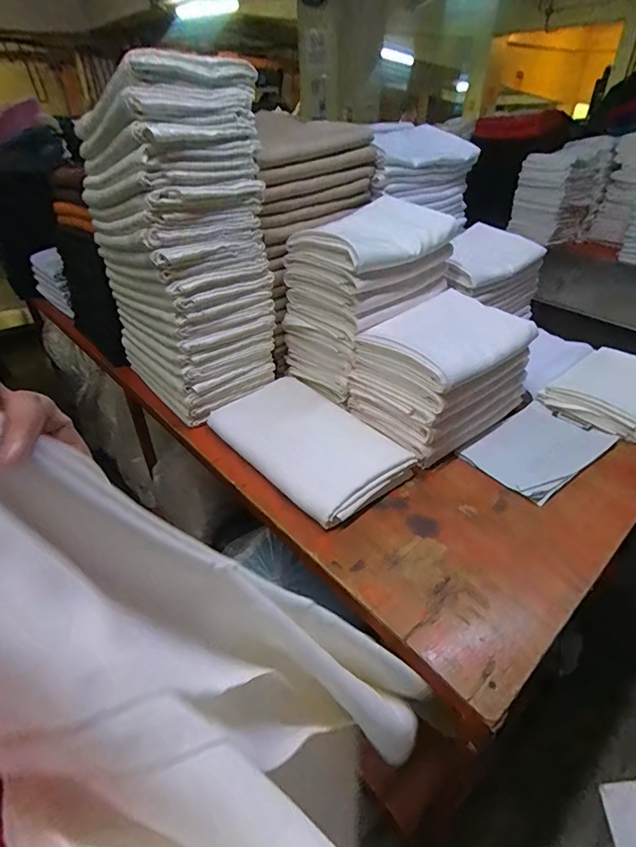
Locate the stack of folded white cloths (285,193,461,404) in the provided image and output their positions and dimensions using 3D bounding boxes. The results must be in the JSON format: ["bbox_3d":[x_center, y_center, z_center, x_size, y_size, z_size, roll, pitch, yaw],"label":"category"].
[{"bbox_3d":[0.131,-0.331,1.159,0.370,0.357,0.258,-26,43,-30],"label":"stack of folded white cloths"}]

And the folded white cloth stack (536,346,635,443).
[{"bbox_3d":[0.784,-0.093,1.163,0.364,0.053,0.257,-26,43,-30],"label":"folded white cloth stack"}]

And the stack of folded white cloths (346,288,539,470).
[{"bbox_3d":[0.297,-0.125,1.056,0.381,0.233,0.251,-25,42,-29],"label":"stack of folded white cloths"}]

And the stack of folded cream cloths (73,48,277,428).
[{"bbox_3d":[-0.328,-0.425,1.061,0.312,0.650,0.404,-26,43,-30],"label":"stack of folded cream cloths"}]

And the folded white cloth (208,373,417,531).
[{"bbox_3d":[-0.022,0.039,1.014,0.276,0.056,0.448,-28,44,-31],"label":"folded white cloth"}]

